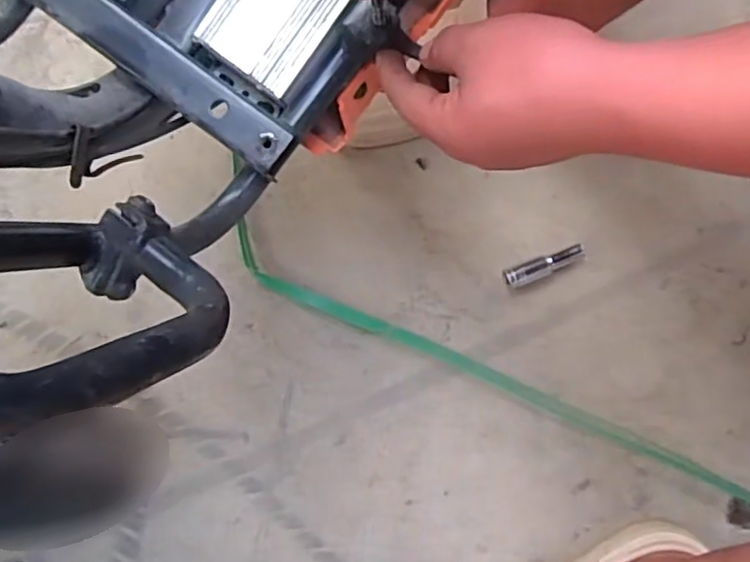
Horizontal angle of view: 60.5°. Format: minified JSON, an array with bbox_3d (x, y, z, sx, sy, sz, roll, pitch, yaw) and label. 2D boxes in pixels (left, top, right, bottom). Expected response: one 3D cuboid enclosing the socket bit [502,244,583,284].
[{"bbox_3d":[0.163,-0.015,0.616,0.080,0.018,0.020,-18,81,-1],"label":"socket bit"}]

